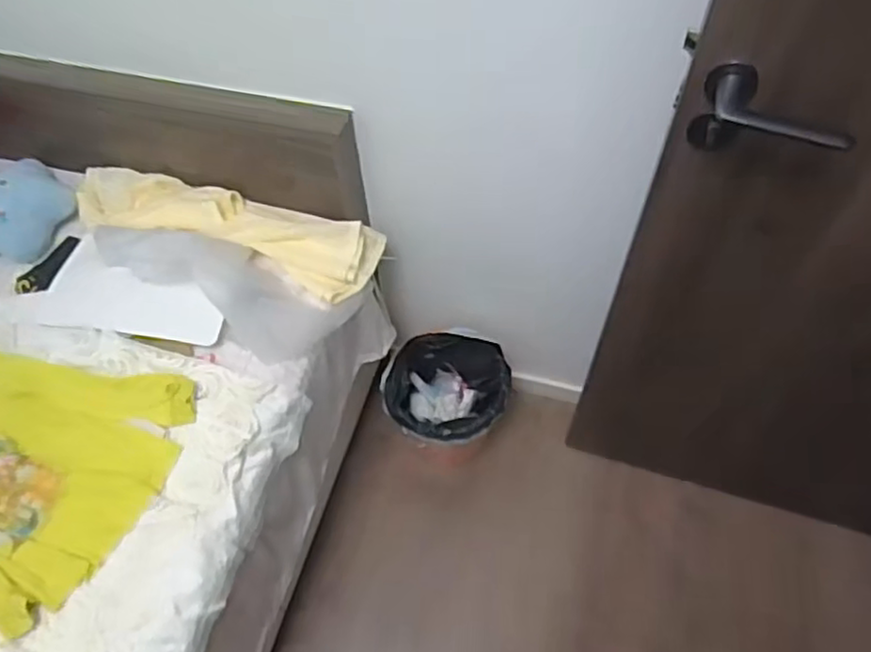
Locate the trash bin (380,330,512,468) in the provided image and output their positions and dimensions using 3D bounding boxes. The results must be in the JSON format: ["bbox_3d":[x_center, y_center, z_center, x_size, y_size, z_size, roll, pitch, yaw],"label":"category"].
[{"bbox_3d":[0.021,0.162,1.472,0.242,0.259,0.242,0,59,1],"label":"trash bin"}]

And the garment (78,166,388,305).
[{"bbox_3d":[-0.393,-0.192,1.204,0.580,0.086,0.151,16,60,11],"label":"garment"}]

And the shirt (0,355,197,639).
[{"bbox_3d":[-0.641,0.176,0.997,0.472,0.044,0.394,23,62,14],"label":"shirt"}]

